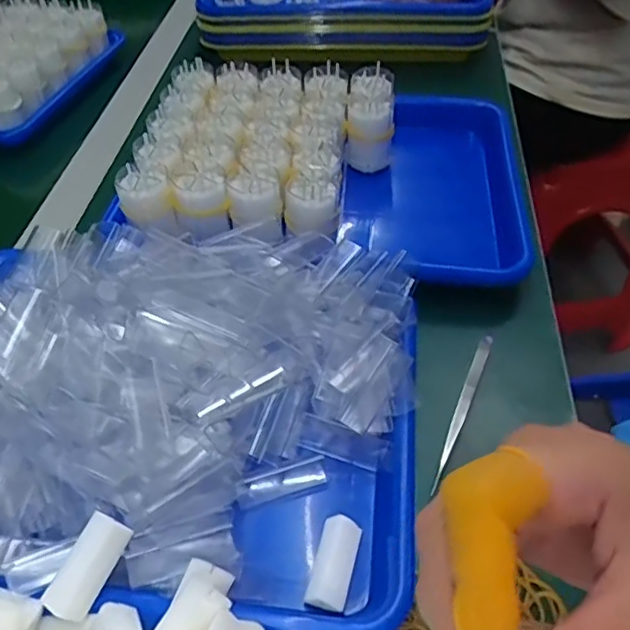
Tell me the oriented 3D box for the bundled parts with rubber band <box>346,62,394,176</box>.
[{"bbox_3d":[0.052,-0.190,0.575,0.042,0.062,0.088,3,48,4],"label":"bundled parts with rubber band"}]

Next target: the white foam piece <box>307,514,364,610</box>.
[{"bbox_3d":[0.011,0.129,0.322,0.020,0.008,0.046,11,49,11],"label":"white foam piece"}]

